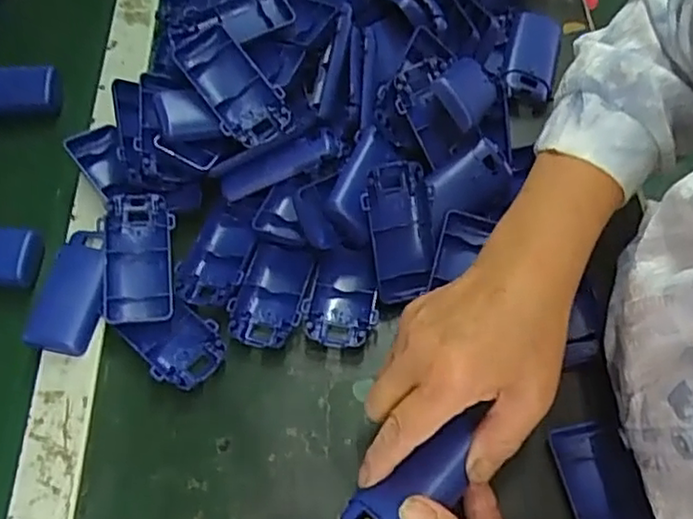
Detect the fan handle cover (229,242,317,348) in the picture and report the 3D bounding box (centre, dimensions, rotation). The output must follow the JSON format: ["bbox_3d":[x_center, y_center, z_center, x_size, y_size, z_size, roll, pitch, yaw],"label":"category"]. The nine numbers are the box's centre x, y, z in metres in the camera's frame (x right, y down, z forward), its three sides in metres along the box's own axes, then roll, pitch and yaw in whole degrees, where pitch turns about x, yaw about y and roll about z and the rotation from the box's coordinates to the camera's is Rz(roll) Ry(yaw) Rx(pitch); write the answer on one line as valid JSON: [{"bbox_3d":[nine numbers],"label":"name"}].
[{"bbox_3d":[-0.052,0.026,0.469,0.049,0.022,0.074,9,60,6],"label":"fan handle cover"}]

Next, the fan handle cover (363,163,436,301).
[{"bbox_3d":[0.037,-0.019,0.463,0.045,0.023,0.093,-6,98,-3],"label":"fan handle cover"}]

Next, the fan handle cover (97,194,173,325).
[{"bbox_3d":[-0.146,-0.001,0.467,0.049,0.017,0.092,-8,71,-4],"label":"fan handle cover"}]

